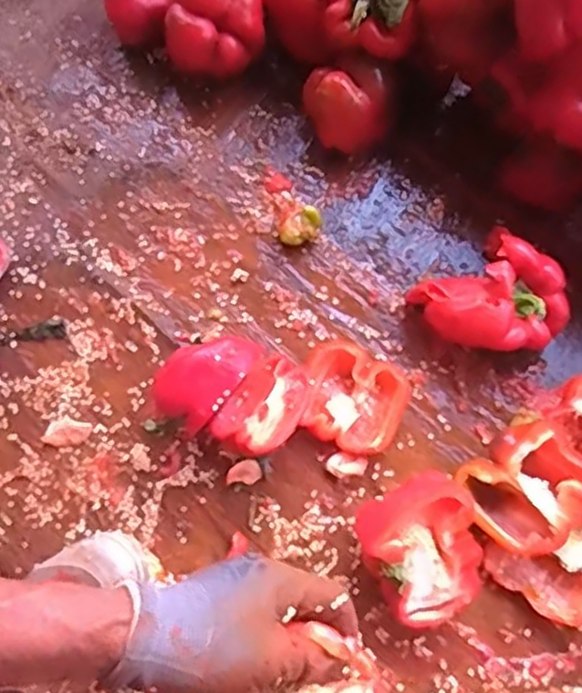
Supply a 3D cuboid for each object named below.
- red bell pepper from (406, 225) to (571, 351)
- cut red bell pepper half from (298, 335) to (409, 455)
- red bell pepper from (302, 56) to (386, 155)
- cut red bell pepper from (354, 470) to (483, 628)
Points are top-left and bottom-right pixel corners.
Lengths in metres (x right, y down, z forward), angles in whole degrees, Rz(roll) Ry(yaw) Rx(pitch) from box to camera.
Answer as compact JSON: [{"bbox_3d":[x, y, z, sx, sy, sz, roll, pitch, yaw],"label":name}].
[{"bbox_3d":[0.163,-0.035,0.581,0.112,0.074,0.104,-29,72,-9],"label":"red bell pepper"},{"bbox_3d":[0.049,0.044,0.571,0.085,0.031,0.077,25,72,9],"label":"cut red bell pepper half"},{"bbox_3d":[0.049,-0.220,0.646,0.061,0.072,0.061,0,70,0],"label":"red bell pepper"},{"bbox_3d":[0.097,0.151,0.513,0.082,0.072,0.095,-25,72,-8],"label":"cut red bell pepper"}]

